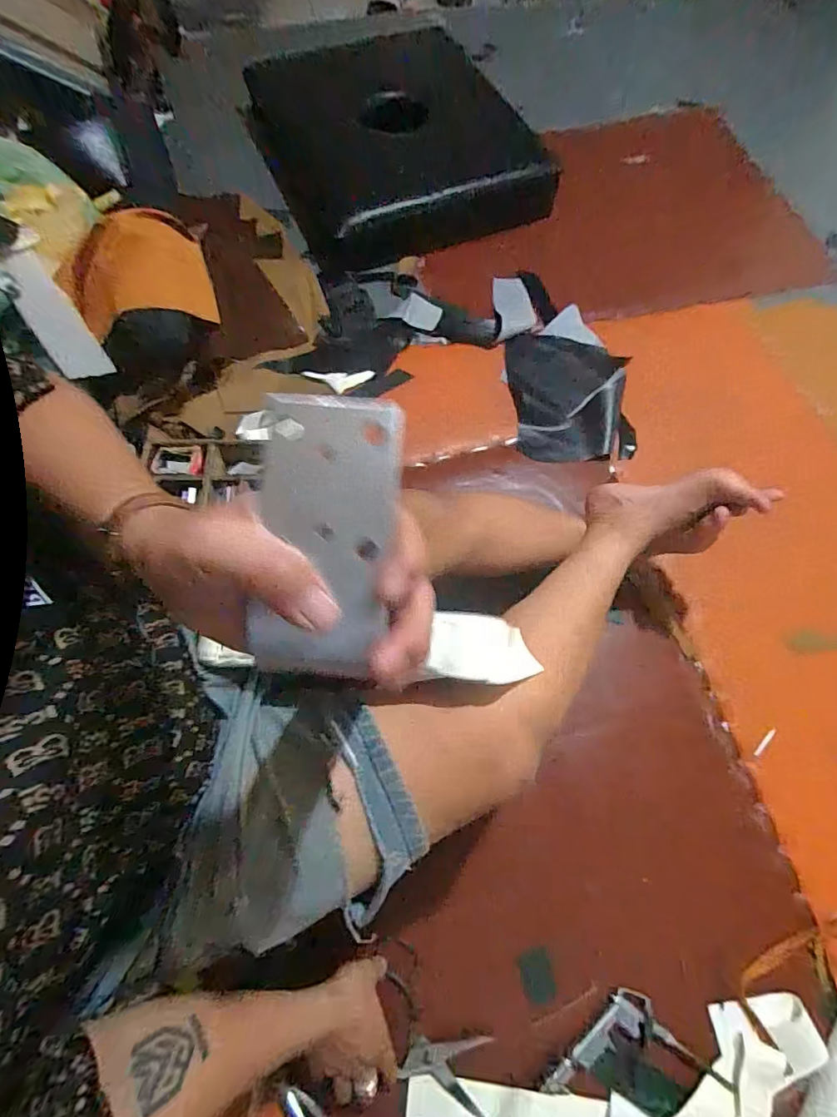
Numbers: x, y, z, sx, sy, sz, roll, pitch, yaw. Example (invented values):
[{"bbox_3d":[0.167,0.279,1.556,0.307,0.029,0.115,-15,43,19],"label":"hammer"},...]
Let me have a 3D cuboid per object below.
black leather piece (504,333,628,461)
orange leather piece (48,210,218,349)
[{"bbox_3d":[0.291,-0.324,0.959,0.230,0.028,0.305,2,68,0],"label":"black leather piece"},{"bbox_3d":[-0.471,-0.485,0.819,0.211,0.101,0.178,-19,70,-8],"label":"orange leather piece"}]

